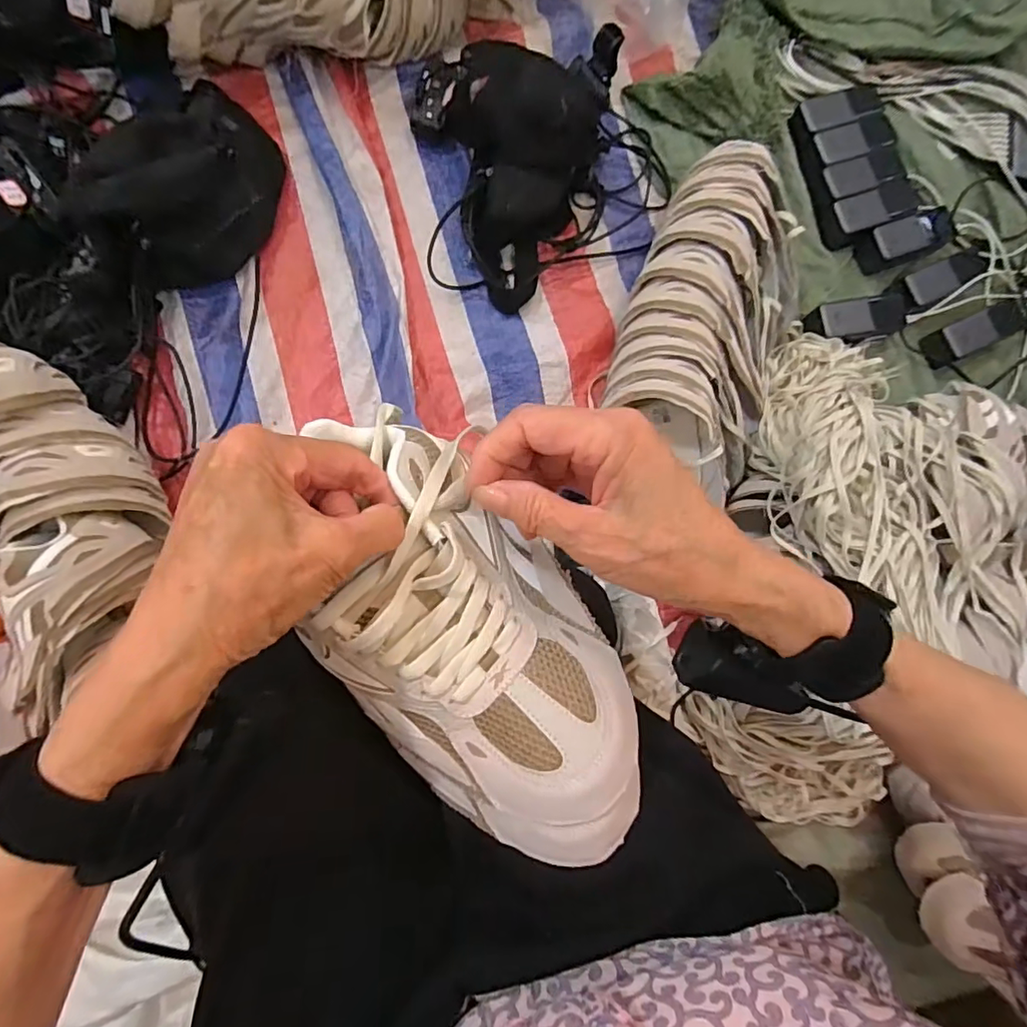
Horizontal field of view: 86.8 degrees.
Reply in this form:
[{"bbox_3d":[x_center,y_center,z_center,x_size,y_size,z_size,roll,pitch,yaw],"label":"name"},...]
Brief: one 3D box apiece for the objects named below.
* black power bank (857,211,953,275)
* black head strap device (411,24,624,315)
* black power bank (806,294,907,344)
[{"bbox_3d":[0.580,-0.402,0.797,0.130,0.035,0.066,-20,87,-7],"label":"black power bank"},{"bbox_3d":[-0.002,-0.485,0.728,0.274,0.094,0.371,4,85,-5],"label":"black head strap device"},{"bbox_3d":[0.500,-0.283,0.787,0.146,0.037,0.063,-7,86,-6],"label":"black power bank"}]

